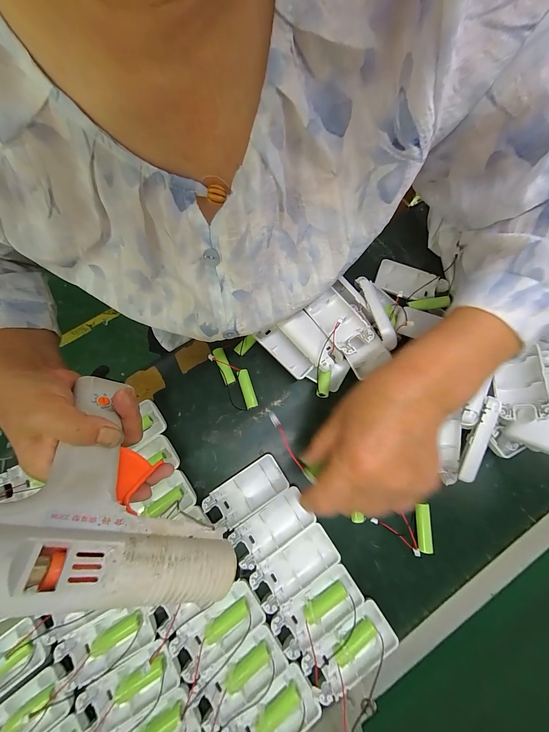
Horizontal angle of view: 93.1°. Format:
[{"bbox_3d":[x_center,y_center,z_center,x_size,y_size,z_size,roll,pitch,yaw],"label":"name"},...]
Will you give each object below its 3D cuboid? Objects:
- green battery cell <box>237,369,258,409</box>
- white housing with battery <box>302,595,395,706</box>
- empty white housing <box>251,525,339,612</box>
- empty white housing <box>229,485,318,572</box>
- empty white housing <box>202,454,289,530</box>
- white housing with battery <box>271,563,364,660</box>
[{"bbox_3d":[-0.035,0.029,0.331,0.015,0.012,0.049,-18,78,-4],"label":"green battery cell"},{"bbox_3d":[0.075,0.287,0.262,0.093,0.013,0.043,-34,80,-7],"label":"white housing with battery"},{"bbox_3d":[0.021,0.216,0.282,0.093,0.011,0.044,-33,79,-7],"label":"empty white housing"},{"bbox_3d":[-0.005,0.181,0.291,0.093,0.011,0.045,-34,80,-7],"label":"empty white housing"},{"bbox_3d":[-0.033,0.145,0.301,0.092,0.014,0.044,-33,79,-7],"label":"empty white housing"},{"bbox_3d":[0.044,0.254,0.274,0.092,0.014,0.044,-32,79,-7],"label":"white housing with battery"}]

